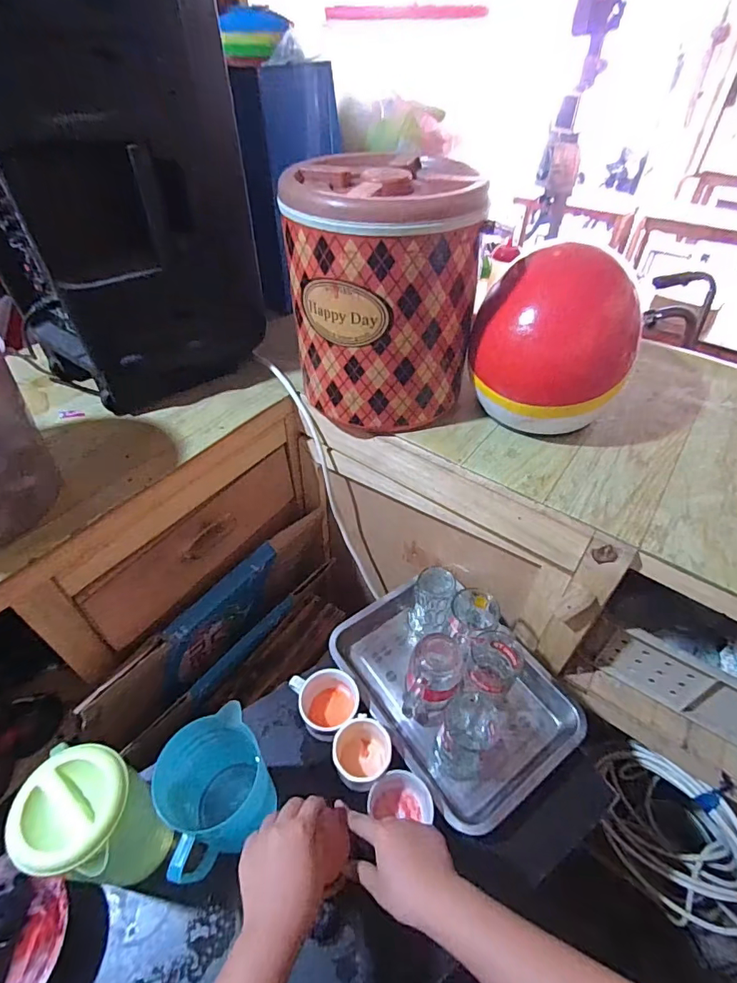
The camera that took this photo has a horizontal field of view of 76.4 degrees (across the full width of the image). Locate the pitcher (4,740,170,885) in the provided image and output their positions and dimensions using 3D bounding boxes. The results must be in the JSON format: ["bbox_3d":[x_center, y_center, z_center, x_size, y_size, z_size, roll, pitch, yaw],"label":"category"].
[{"bbox_3d":[-0.303,0.378,0.537,0.117,0.196,0.105,9,48,10],"label":"pitcher"}]

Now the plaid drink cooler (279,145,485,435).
[{"bbox_3d":[0.022,-0.278,0.692,0.254,0.307,0.234,6,47,5],"label":"plaid drink cooler"}]

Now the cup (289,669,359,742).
[{"bbox_3d":[-0.060,0.311,0.693,0.083,0.062,0.088,-1,47,1],"label":"cup"}]

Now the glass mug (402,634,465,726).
[{"bbox_3d":[0.094,0.282,0.691,0.079,0.108,0.098,13,49,13],"label":"glass mug"}]

